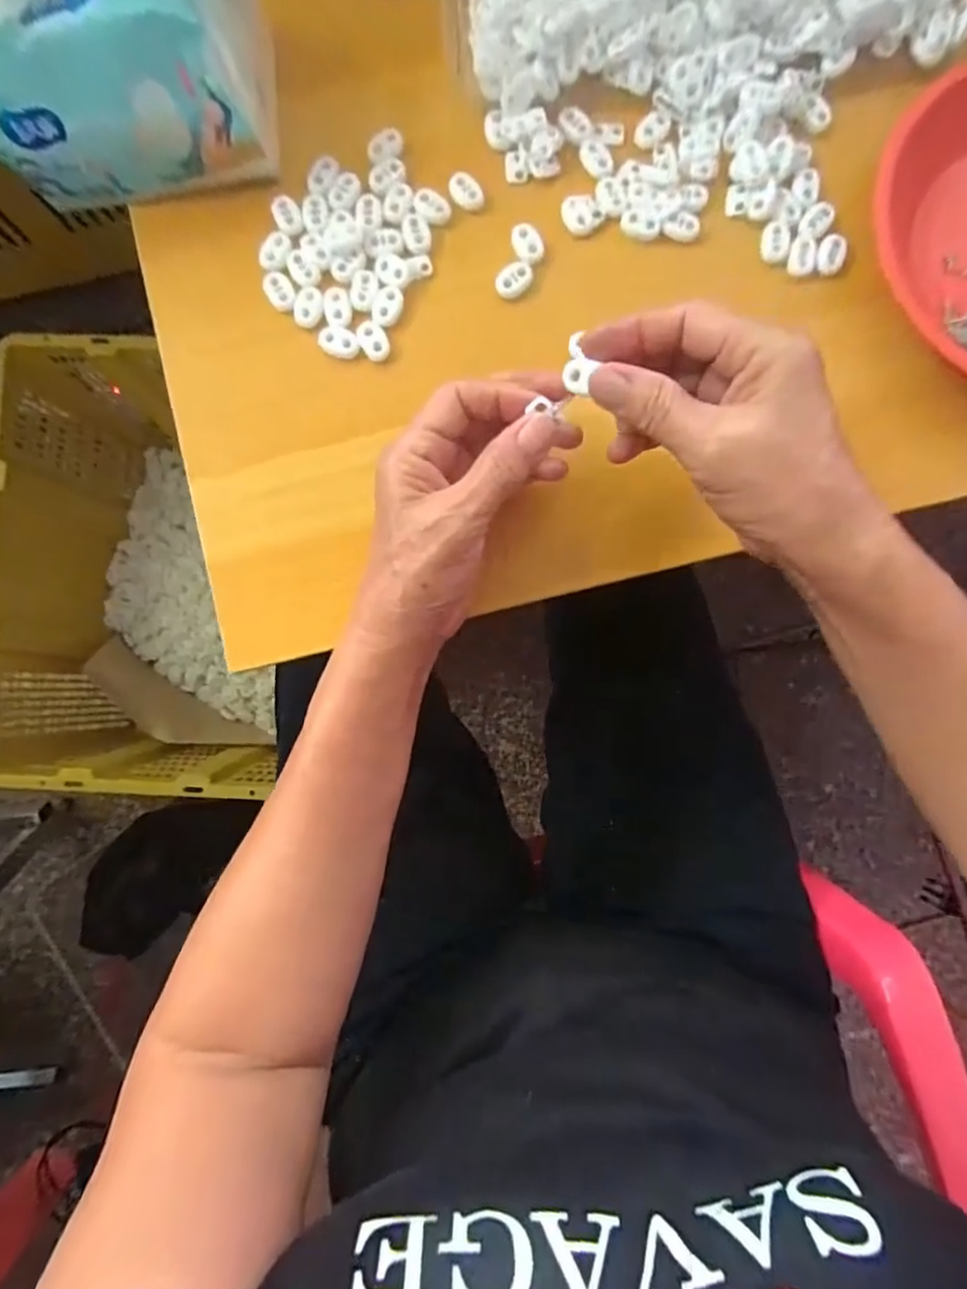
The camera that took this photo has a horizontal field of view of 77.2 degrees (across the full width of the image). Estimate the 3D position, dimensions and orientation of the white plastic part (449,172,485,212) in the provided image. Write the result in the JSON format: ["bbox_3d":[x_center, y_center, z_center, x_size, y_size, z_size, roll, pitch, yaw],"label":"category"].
[{"bbox_3d":[-0.010,-0.259,0.345,0.017,0.004,0.024,-44,87,-3],"label":"white plastic part"}]

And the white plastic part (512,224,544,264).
[{"bbox_3d":[0.025,-0.228,0.343,0.016,0.004,0.024,-23,86,-2],"label":"white plastic part"}]

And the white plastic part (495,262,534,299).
[{"bbox_3d":[0.018,-0.205,0.340,0.022,0.004,0.015,-35,87,-2],"label":"white plastic part"}]

